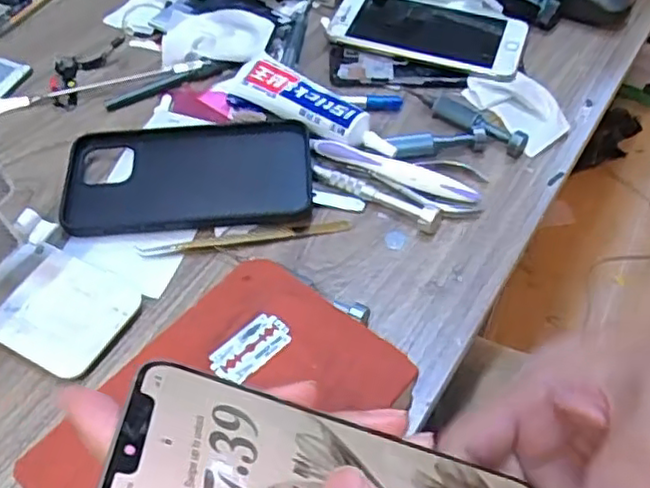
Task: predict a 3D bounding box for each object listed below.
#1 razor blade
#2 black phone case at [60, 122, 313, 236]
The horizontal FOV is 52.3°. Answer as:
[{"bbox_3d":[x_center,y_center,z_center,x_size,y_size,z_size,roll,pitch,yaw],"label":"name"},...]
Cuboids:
[{"bbox_3d":[-0.038,0.052,0.336,0.024,0.004,0.042,36,60,25],"label":"razor blade"},{"bbox_3d":[-0.091,-0.045,0.444,0.160,0.020,0.079,-3,52,-2],"label":"black phone case"}]

